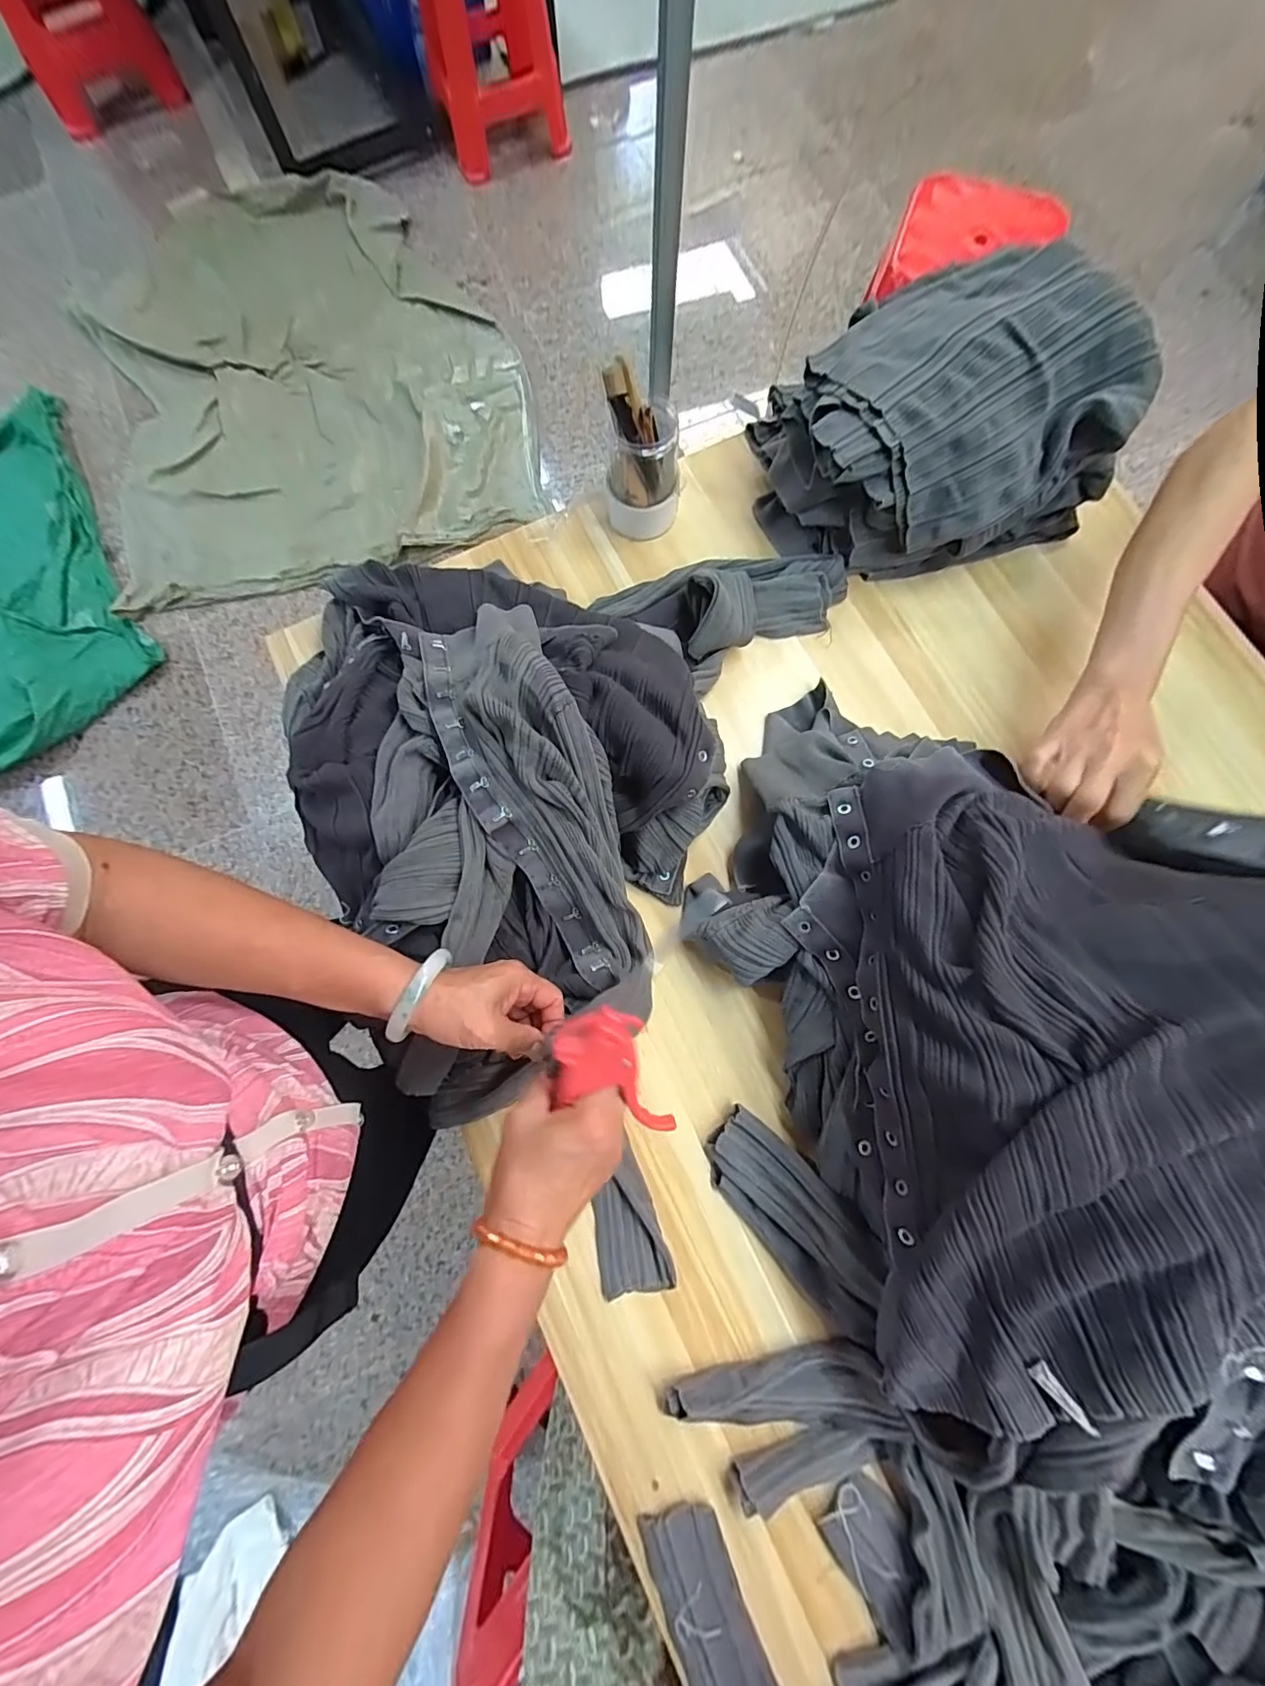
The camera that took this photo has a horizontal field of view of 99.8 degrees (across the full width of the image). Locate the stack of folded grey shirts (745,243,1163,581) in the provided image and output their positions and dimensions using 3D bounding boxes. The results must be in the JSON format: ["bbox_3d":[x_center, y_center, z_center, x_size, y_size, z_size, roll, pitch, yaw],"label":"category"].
[{"bbox_3d":[0.315,-0.451,0.568,0.325,0.165,0.268,-14,78,-2],"label":"stack of folded grey shirts"}]

